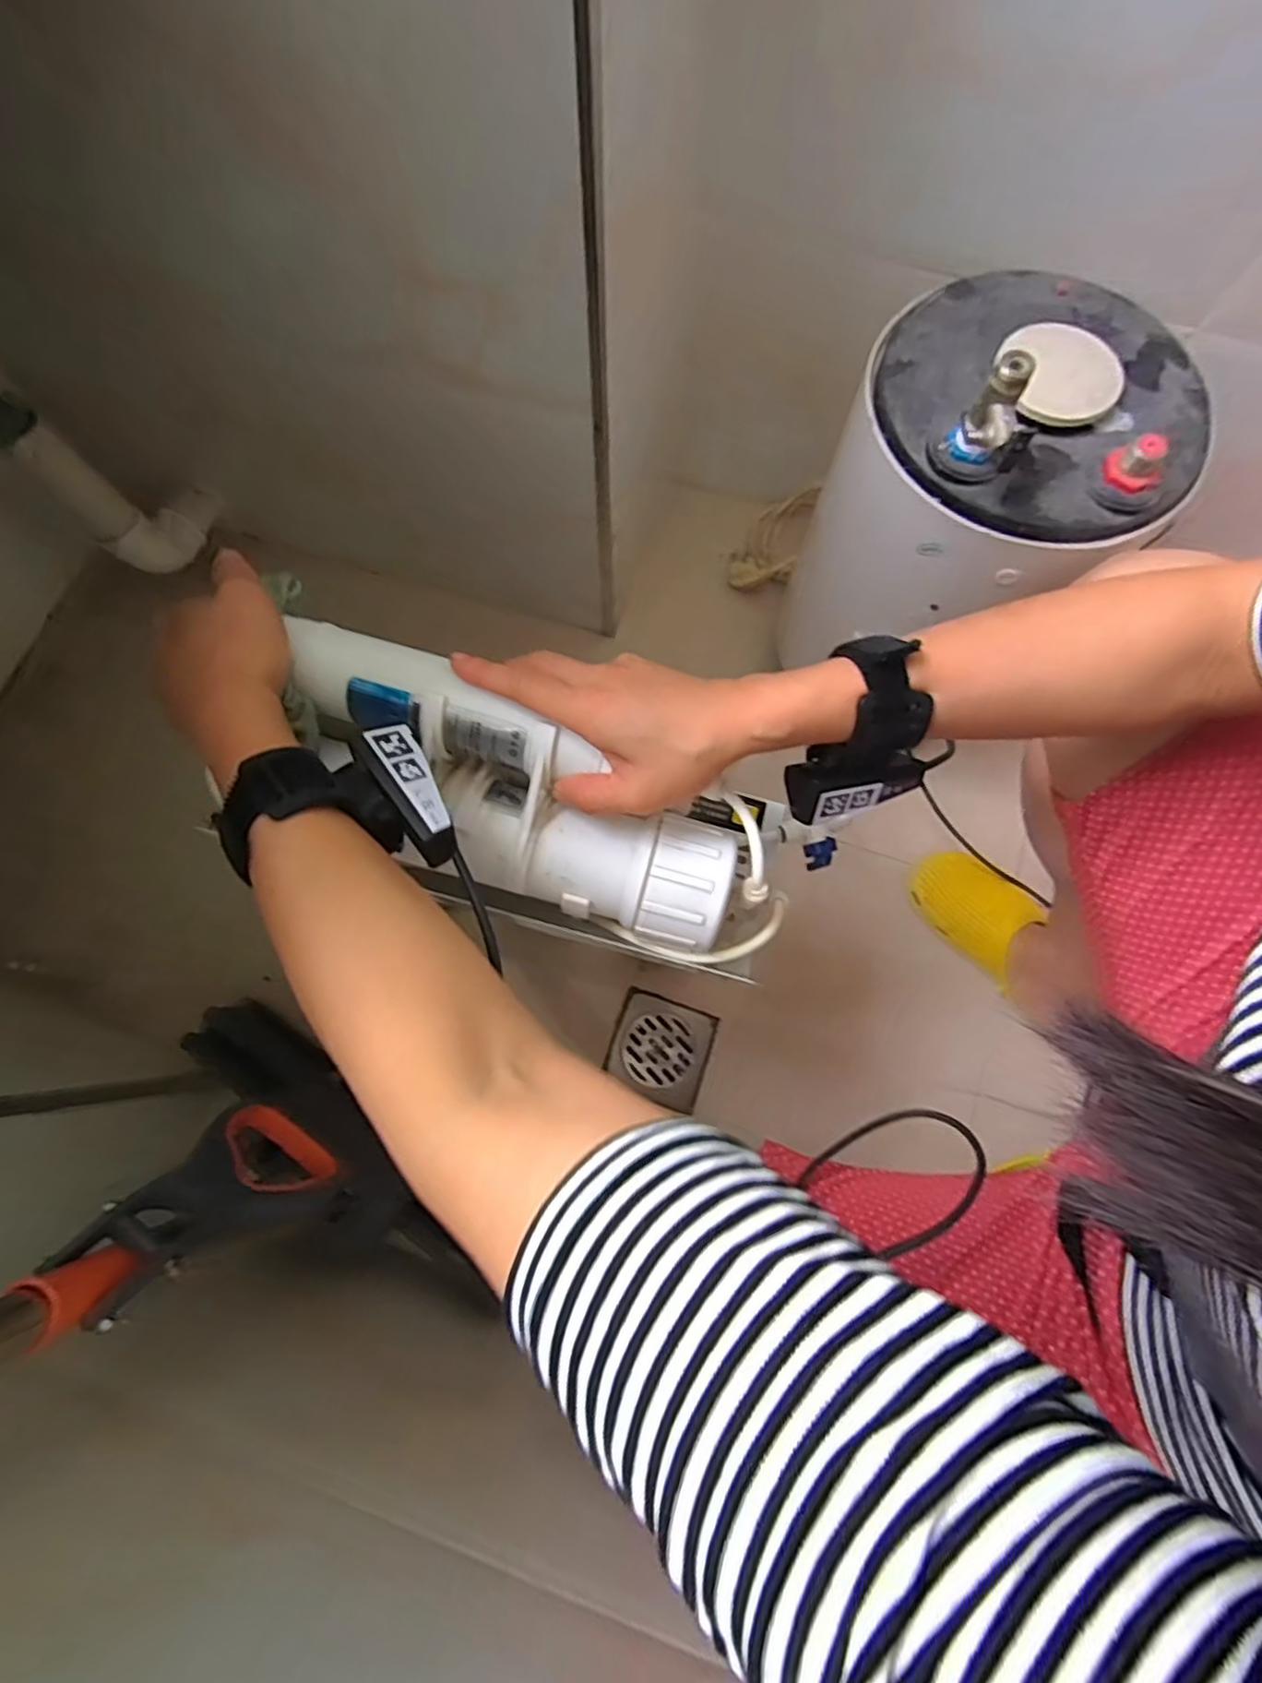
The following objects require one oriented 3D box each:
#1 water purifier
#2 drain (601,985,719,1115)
[{"bbox_3d":[-0.060,-0.017,0.375,0.327,0.086,0.111,32,76,-5],"label":"water purifier"},{"bbox_3d":[0.031,0.215,0.695,0.101,0.004,0.097,20,75,5],"label":"drain"}]

